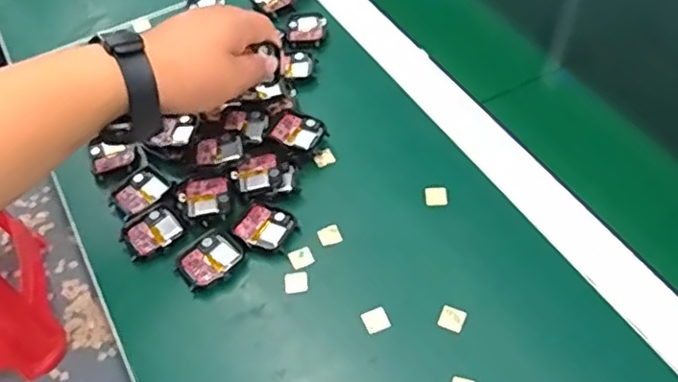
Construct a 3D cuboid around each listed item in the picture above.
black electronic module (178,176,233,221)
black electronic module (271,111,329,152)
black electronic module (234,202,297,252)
[{"bbox_3d":[-0.102,0.007,0.479,0.037,0.013,0.034,-10,53,-4],"label":"black electronic module"},{"bbox_3d":[-0.032,-0.046,0.517,0.040,0.017,0.037,23,56,19],"label":"black electronic module"},{"bbox_3d":[-0.055,0.026,0.468,0.039,0.006,0.036,22,57,19],"label":"black electronic module"}]

